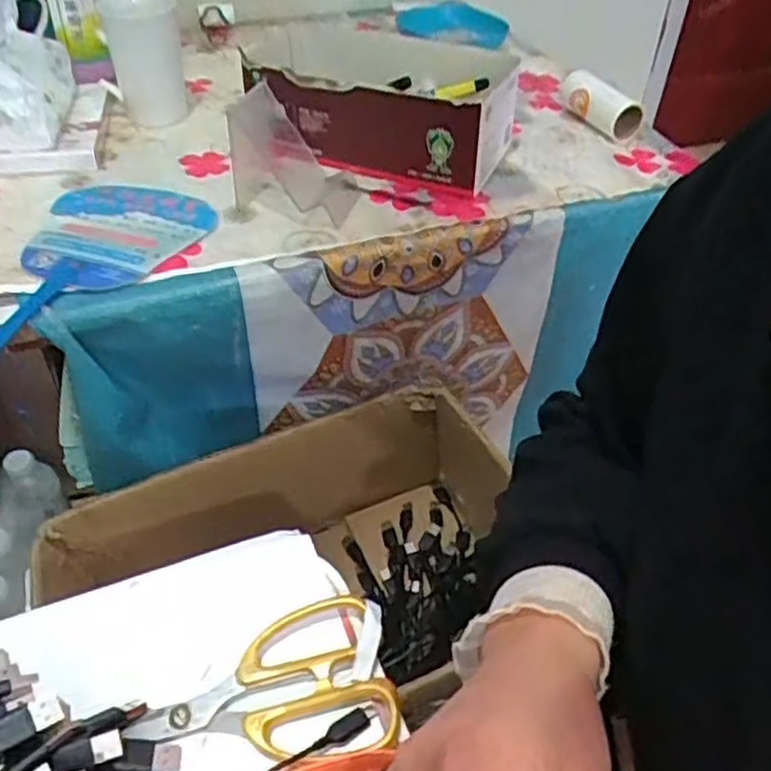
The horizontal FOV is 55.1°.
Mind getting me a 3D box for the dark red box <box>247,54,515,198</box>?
[{"bbox_3d":[-0.002,-0.274,0.746,0.259,0.087,0.129,8,44,5],"label":"dark red box"}]

